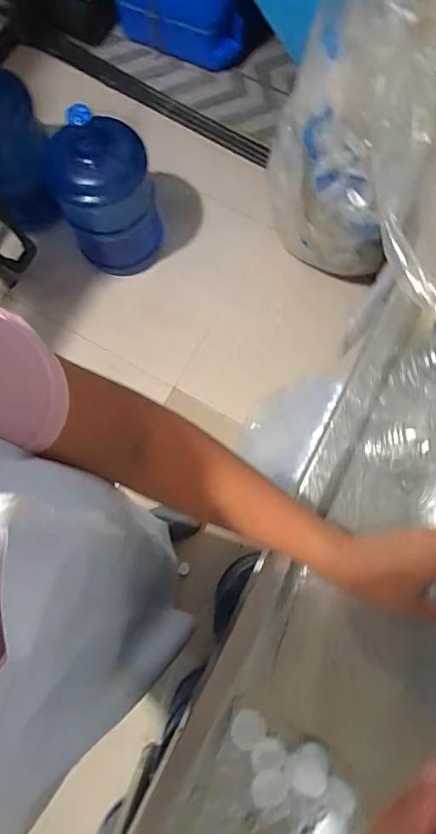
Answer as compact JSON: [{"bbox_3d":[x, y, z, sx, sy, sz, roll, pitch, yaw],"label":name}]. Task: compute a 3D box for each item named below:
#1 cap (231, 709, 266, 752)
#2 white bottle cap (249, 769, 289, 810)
[{"bbox_3d":[0.029,0.296,0.471,0.032,0.011,0.029,-34,80,-6],"label":"cap"},{"bbox_3d":[0.048,0.344,0.459,0.032,0.014,0.034,0,78,0],"label":"white bottle cap"}]

